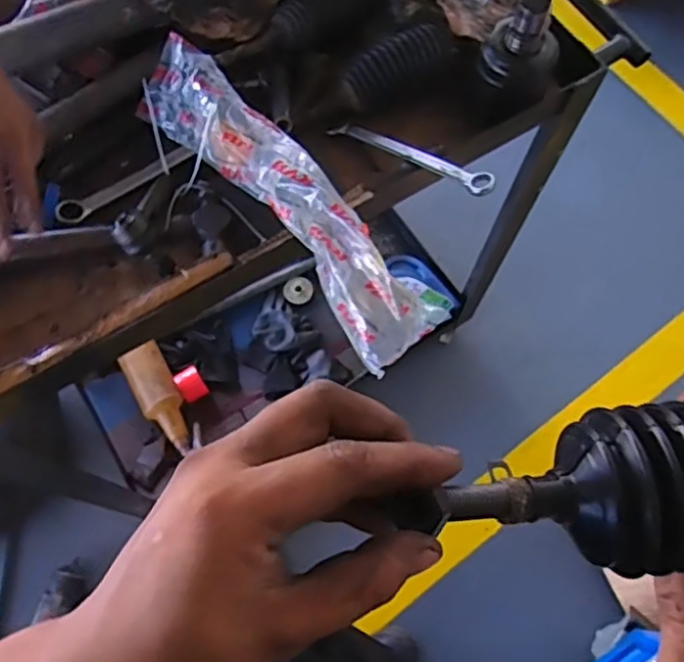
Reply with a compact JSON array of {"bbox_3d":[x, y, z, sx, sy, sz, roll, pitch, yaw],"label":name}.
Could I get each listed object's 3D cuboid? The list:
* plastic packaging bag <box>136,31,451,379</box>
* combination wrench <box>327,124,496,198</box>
[{"bbox_3d":[-0.065,-0.140,0.656,0.091,0.054,0.411,-39,75,-14],"label":"plastic packaging bag"},{"bbox_3d":[0.072,-0.188,0.705,0.206,0.016,0.024,31,71,29],"label":"combination wrench"}]

